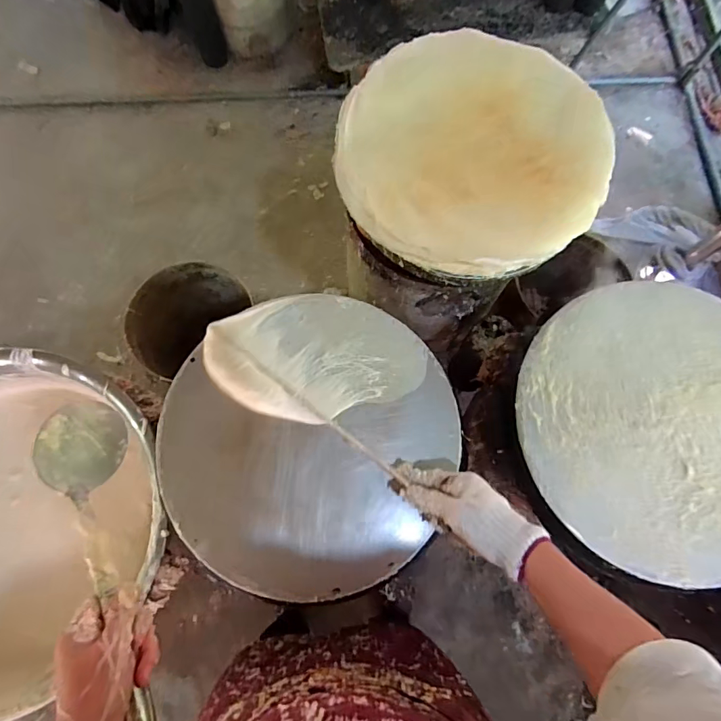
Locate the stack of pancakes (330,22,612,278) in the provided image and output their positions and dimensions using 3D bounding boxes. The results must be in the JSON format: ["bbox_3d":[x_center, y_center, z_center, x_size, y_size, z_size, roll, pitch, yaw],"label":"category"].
[{"bbox_3d":[0.163,-0.316,0.660,0.395,0.043,0.386,15,76,6],"label":"stack of pancakes"}]

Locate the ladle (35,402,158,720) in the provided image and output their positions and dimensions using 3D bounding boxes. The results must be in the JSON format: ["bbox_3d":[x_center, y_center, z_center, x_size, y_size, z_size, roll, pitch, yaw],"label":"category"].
[{"bbox_3d":[-0.238,0.194,0.422,0.063,0.078,0.339,-25,66,-6],"label":"ladle"}]

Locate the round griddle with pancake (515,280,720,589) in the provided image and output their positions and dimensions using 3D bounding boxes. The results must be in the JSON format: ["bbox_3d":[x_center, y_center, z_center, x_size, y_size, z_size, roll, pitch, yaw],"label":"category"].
[{"bbox_3d":[0.404,0.080,0.582,0.370,0.029,0.372,0,73,1],"label":"round griddle with pancake"}]

